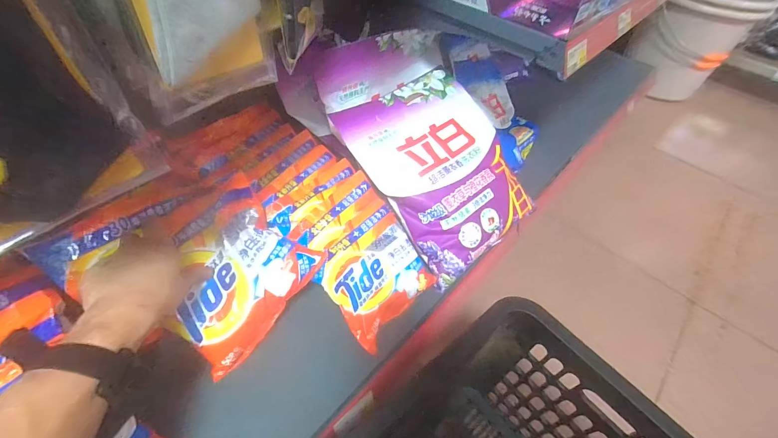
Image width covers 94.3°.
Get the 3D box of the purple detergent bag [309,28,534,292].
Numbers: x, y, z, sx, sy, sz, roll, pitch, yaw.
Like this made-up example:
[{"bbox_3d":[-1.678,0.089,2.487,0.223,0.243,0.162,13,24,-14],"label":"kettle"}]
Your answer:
[{"bbox_3d":[0.069,-0.114,0.569,0.252,0.071,0.372,-29,90,-20],"label":"purple detergent bag"}]

